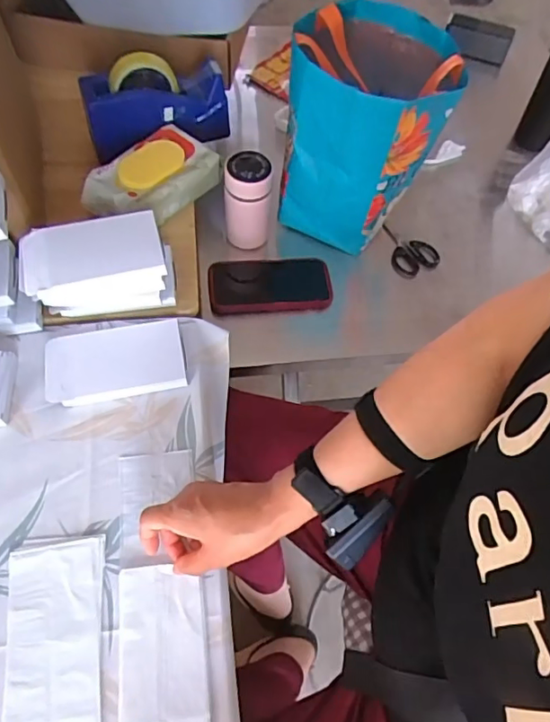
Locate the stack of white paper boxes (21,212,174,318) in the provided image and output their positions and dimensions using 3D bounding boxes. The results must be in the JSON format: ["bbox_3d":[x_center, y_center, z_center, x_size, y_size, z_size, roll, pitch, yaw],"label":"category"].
[{"bbox_3d":[-0.212,-0.108,0.646,0.164,0.100,0.087,-12,63,-11],"label":"stack of white paper boxes"}]

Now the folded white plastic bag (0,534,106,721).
[{"bbox_3d":[-0.197,0.284,0.464,0.087,0.008,0.251,-7,62,-8],"label":"folded white plastic bag"}]

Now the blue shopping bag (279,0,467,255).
[{"bbox_3d":[0.122,-0.327,0.757,0.203,0.248,0.236,10,61,1],"label":"blue shopping bag"}]

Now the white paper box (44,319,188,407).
[{"bbox_3d":[-0.187,0.001,0.623,0.155,0.018,0.091,-10,63,-10],"label":"white paper box"}]

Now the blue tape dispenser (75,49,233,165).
[{"bbox_3d":[-0.171,-0.373,0.775,0.205,0.122,0.062,-16,64,-12],"label":"blue tape dispenser"}]

